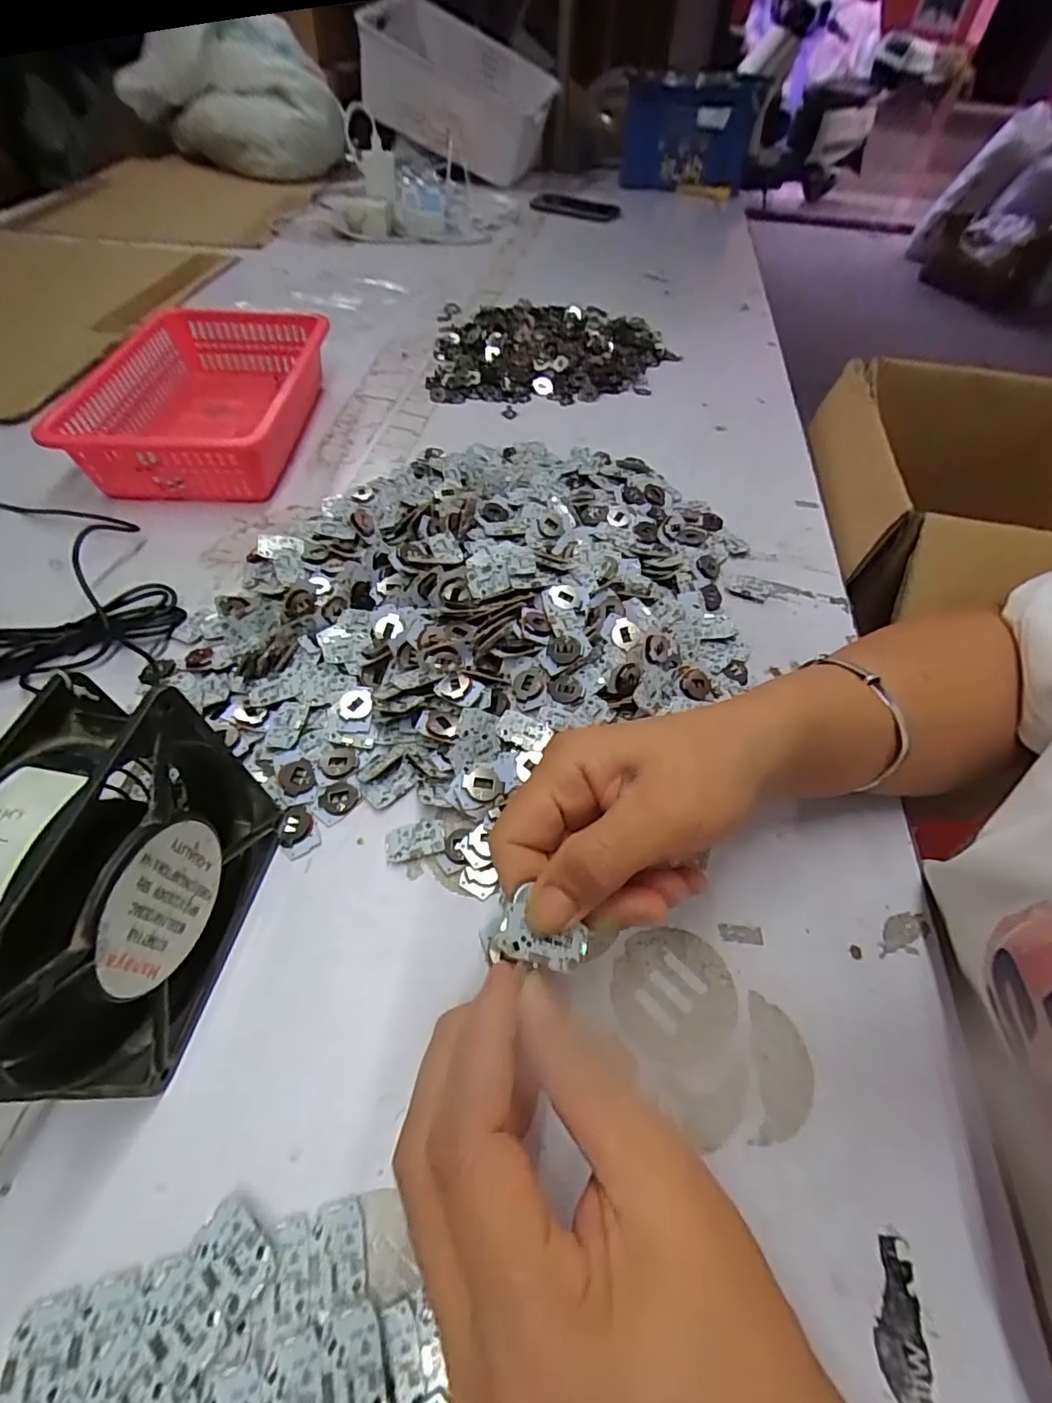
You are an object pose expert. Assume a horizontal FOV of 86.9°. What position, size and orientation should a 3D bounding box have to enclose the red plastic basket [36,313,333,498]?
[{"bbox_3d":[-0.282,-0.273,0.502,0.182,0.059,0.262,-4,53,-4],"label":"red plastic basket"}]

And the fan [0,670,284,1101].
[{"bbox_3d":[-0.150,0.072,0.206,0.040,0.121,0.120,7,53,4],"label":"fan"}]

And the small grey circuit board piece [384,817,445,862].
[{"bbox_3d":[-0.057,0.070,0.283,0.029,0.006,0.020,-8,53,-7],"label":"small grey circuit board piece"}]

